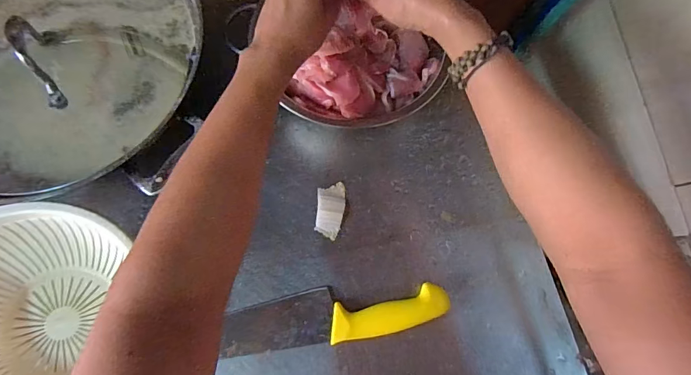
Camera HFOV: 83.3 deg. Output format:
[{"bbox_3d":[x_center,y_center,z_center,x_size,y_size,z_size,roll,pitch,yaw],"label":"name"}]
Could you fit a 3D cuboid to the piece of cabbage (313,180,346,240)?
[{"bbox_3d":[-0.018,0.027,0.461,0.032,0.006,0.066,4,79,-1],"label":"piece of cabbage"}]

